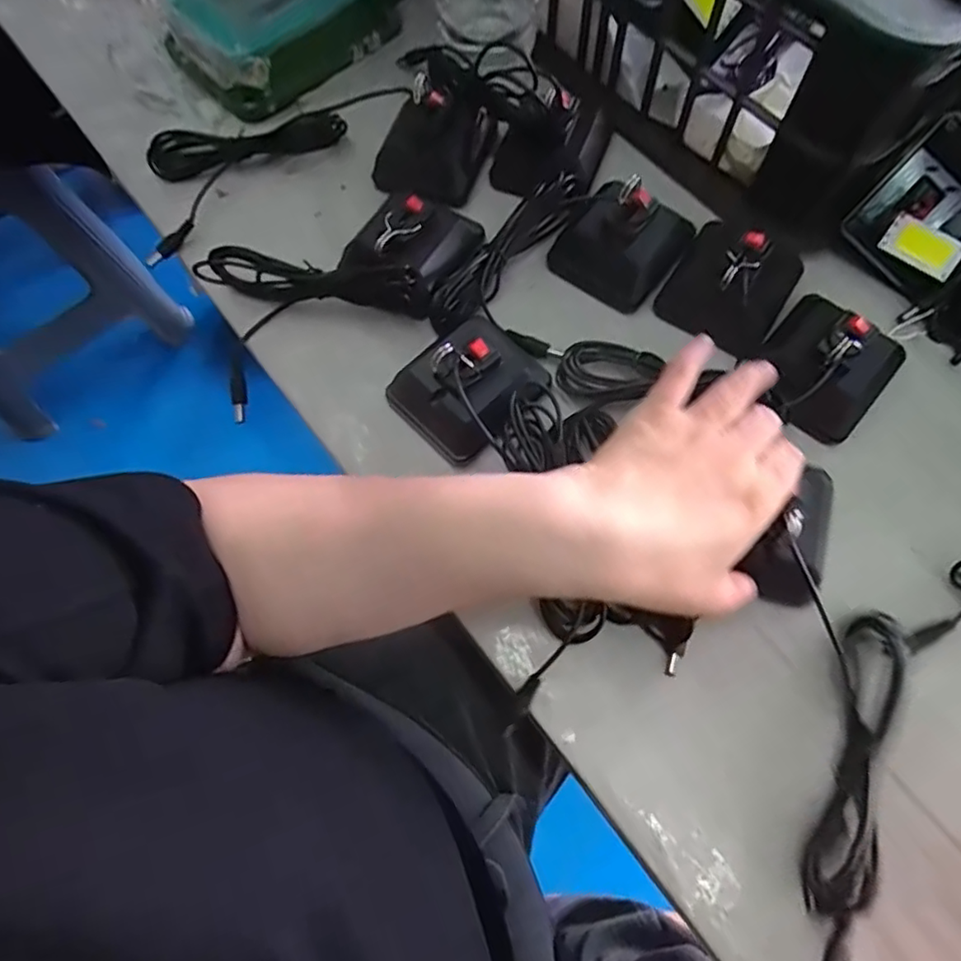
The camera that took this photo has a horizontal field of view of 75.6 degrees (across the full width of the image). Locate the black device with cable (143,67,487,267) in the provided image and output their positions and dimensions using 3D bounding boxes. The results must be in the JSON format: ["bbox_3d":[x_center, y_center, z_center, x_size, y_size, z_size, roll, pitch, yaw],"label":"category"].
[{"bbox_3d":[-0.105,-0.215,0.402,0.232,0.040,0.088,-9,69,-3],"label":"black device with cable"}]

